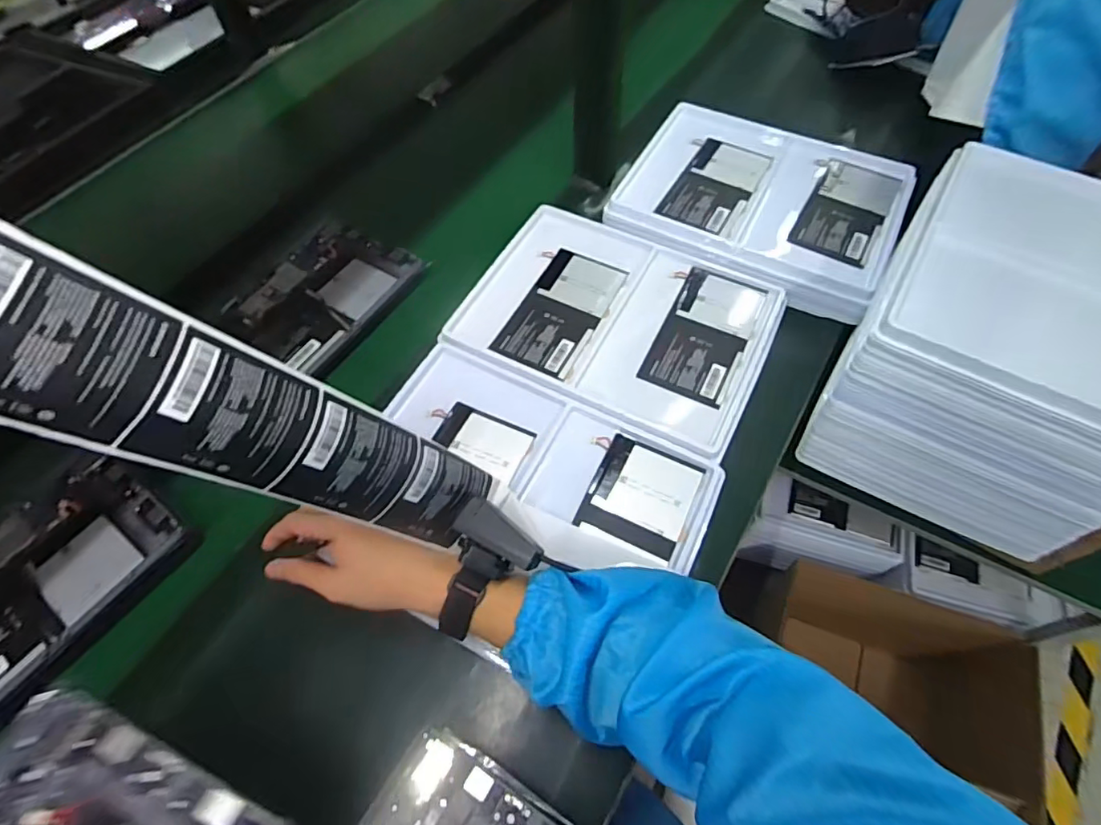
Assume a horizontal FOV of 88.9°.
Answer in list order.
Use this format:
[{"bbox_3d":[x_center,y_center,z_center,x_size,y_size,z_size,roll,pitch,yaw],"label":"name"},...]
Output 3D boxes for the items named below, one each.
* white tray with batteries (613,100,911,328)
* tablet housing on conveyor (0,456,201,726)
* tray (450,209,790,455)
[{"bbox_3d":[0.265,-0.273,0.701,0.321,0.032,0.270,26,64,17],"label":"white tray with batteries"},{"bbox_3d":[-0.466,0.165,0.500,0.160,0.024,0.250,33,66,20],"label":"tablet housing on conveyor"},{"bbox_3d":[0.075,-0.108,0.629,0.321,0.021,0.237,23,63,16],"label":"tray"}]

